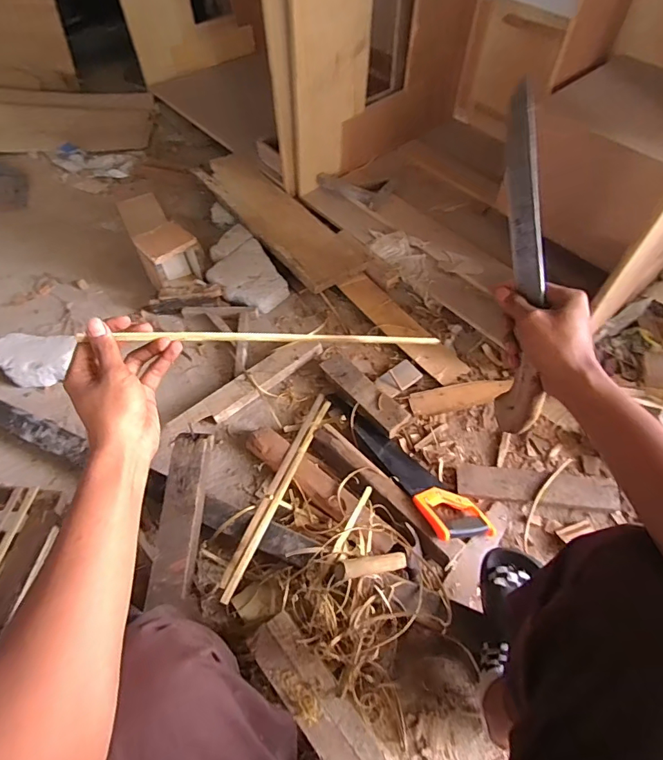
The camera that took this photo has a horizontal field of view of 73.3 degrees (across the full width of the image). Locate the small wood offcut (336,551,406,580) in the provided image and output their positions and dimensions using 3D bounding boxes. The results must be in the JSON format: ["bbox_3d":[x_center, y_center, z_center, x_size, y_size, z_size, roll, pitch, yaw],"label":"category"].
[{"bbox_3d":[0.071,0.312,0.752,0.033,0.176,0.028,-38,56,26],"label":"small wood offcut"}]

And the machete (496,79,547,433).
[{"bbox_3d":[0.202,-0.113,0.472,0.033,0.039,0.349,-4,100,-2],"label":"machete"}]

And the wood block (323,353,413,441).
[{"bbox_3d":[0.074,0.021,1.026,0.072,0.028,0.246,-38,64,-22],"label":"wood block"}]

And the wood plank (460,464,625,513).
[{"bbox_3d":[0.420,0.220,0.920,0.307,0.022,0.064,4,81,13],"label":"wood plank"}]

